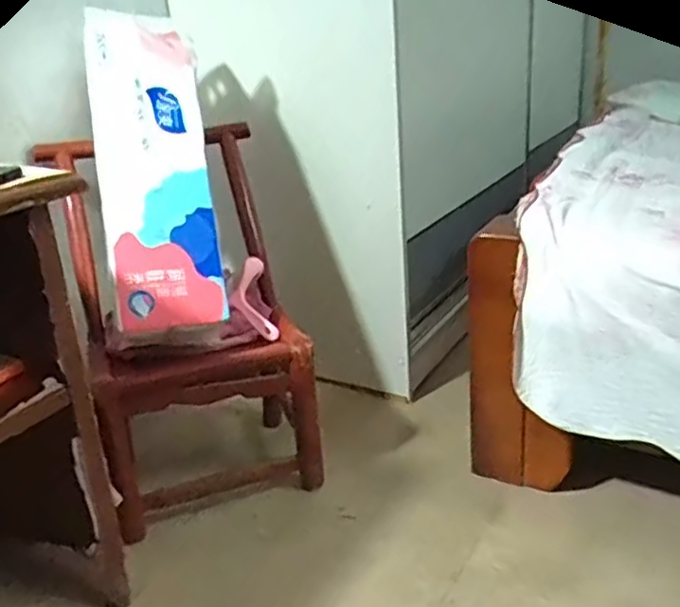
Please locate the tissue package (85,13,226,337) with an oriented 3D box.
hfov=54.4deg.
[{"bbox_3d":[-0.310,-0.225,1.100,0.179,0.526,0.076,-9,-4,-12],"label":"tissue package"}]

